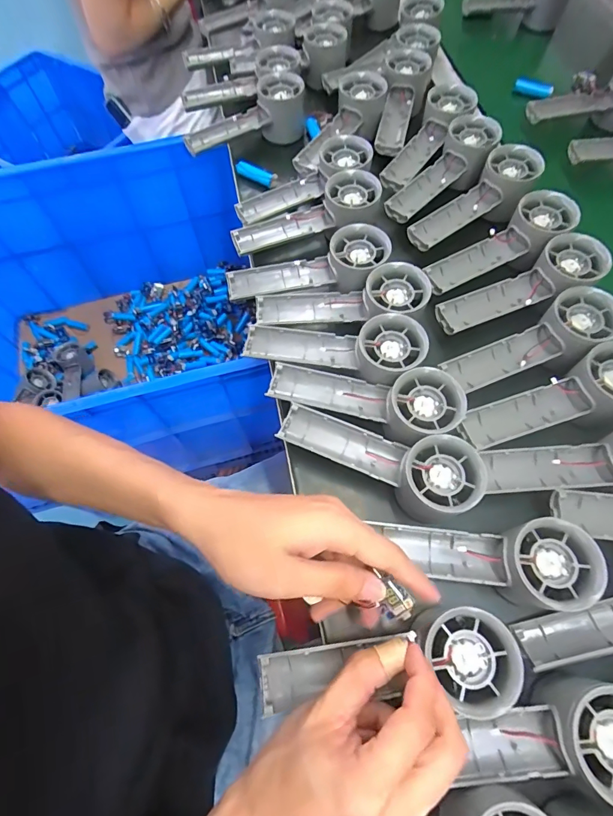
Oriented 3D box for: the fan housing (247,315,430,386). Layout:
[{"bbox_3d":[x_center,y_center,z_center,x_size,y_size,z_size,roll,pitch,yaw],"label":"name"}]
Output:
[{"bbox_3d":[0.022,-0.053,0.359,0.158,0.026,0.056,4,65,16],"label":"fan housing"}]

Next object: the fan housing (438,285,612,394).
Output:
[{"bbox_3d":[0.198,-0.055,0.360,0.148,0.031,0.056,-25,67,4],"label":"fan housing"}]

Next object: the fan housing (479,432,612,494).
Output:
[{"bbox_3d":[0.212,0.044,0.311,0.141,0.027,0.051,-9,65,11],"label":"fan housing"}]

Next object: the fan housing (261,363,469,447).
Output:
[{"bbox_3d":[0.046,-0.008,0.339,0.157,0.029,0.058,9,66,19],"label":"fan housing"}]

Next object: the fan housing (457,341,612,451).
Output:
[{"bbox_3d":[0.205,-0.003,0.337,0.151,0.034,0.053,-21,67,5],"label":"fan housing"}]

